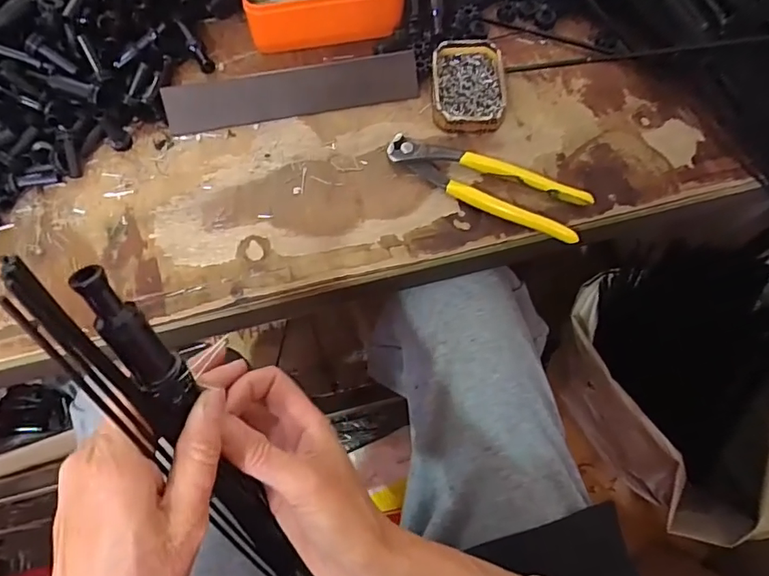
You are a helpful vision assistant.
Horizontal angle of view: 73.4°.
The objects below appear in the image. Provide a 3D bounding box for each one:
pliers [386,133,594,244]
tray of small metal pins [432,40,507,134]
[{"bbox_3d":[0.080,-0.085,0.420,0.165,0.018,0.046,25,69,9],"label":"pliers"},{"bbox_3d":[0.073,-0.179,0.454,0.063,0.022,0.089,-2,67,-2],"label":"tray of small metal pins"}]

